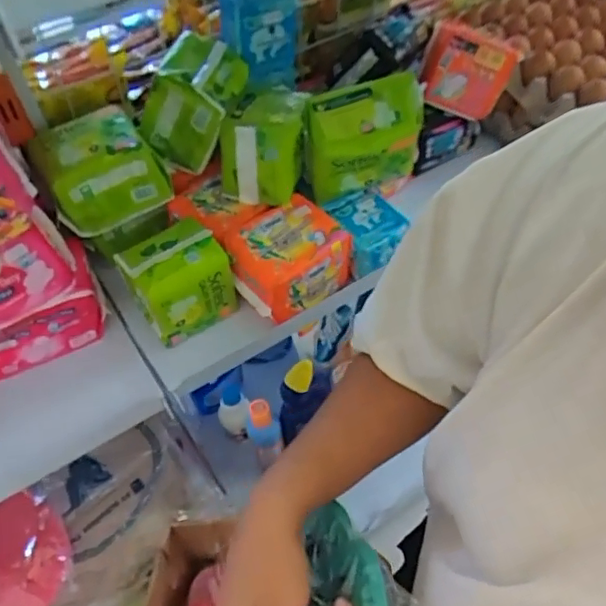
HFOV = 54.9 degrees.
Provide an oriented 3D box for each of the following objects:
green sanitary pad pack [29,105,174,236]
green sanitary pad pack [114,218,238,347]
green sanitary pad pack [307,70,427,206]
[{"bbox_3d":[-0.221,-0.145,0.638,0.120,0.088,0.087,-27,55,-17],"label":"green sanitary pad pack"},{"bbox_3d":[-0.130,-0.022,0.616,0.094,0.100,0.075,-32,57,-21],"label":"green sanitary pad pack"},{"bbox_3d":[0.069,-0.184,0.660,0.142,0.095,0.082,-16,53,-9],"label":"green sanitary pad pack"}]

